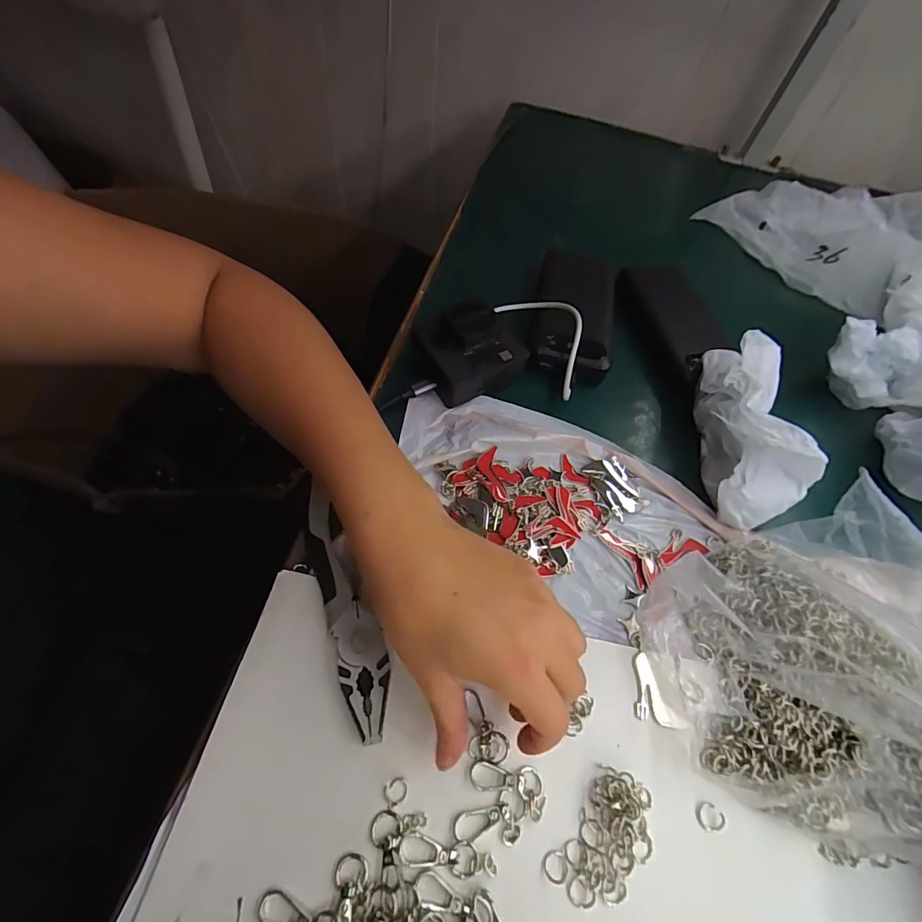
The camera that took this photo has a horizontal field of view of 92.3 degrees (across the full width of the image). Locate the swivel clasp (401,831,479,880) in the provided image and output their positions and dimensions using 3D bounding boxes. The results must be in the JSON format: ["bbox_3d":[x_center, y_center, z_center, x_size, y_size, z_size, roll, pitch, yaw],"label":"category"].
[{"bbox_3d":[-0.011,0.196,0.220,0.040,0.004,0.015,14,58,1],"label":"swivel clasp"}]

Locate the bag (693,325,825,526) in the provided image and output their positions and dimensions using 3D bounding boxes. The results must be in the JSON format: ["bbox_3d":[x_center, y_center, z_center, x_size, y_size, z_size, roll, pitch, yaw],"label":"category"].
[{"bbox_3d":[0.223,-0.028,0.337,0.065,0.063,0.145,8,58,-3],"label":"bag"}]

